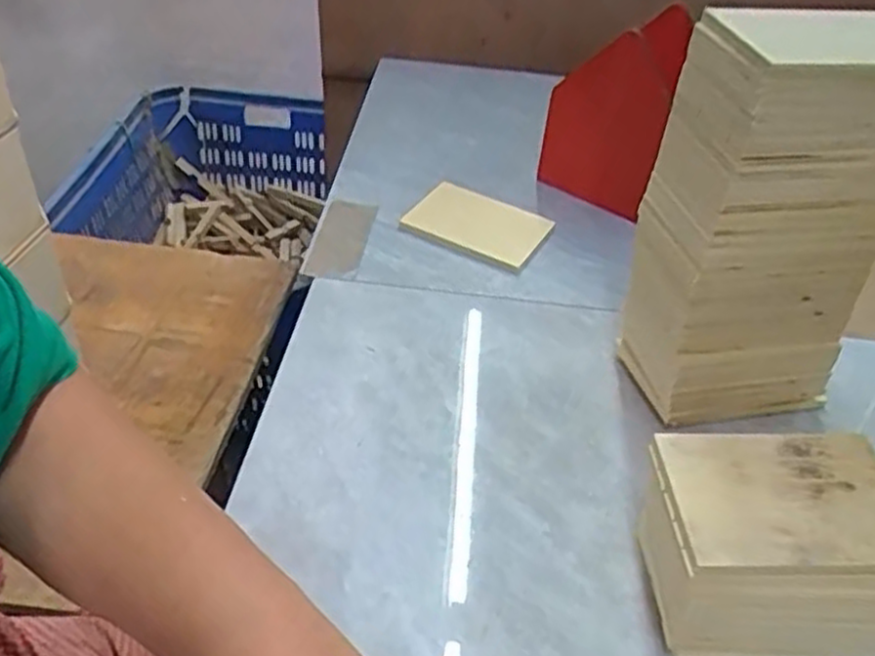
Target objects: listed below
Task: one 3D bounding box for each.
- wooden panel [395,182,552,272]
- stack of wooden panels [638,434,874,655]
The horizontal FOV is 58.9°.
[{"bbox_3d":[0.033,-0.086,0.632,0.104,0.010,0.080,26,48,18],"label":"wooden panel"},{"bbox_3d":[0.157,0.106,0.376,0.115,0.074,0.080,2,40,-5],"label":"stack of wooden panels"}]

